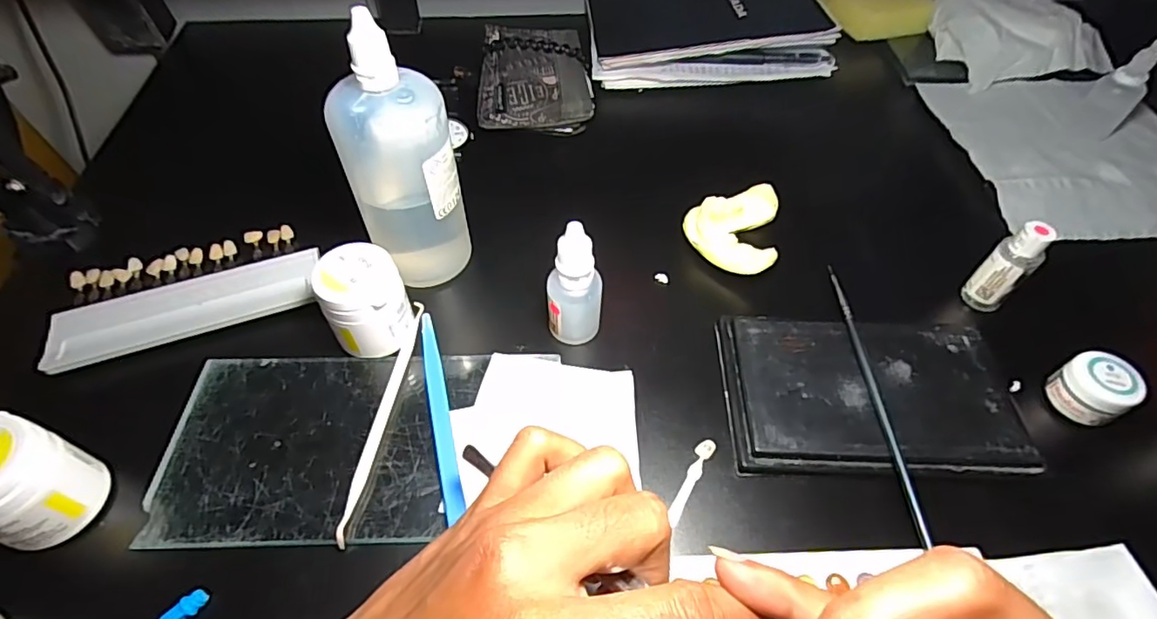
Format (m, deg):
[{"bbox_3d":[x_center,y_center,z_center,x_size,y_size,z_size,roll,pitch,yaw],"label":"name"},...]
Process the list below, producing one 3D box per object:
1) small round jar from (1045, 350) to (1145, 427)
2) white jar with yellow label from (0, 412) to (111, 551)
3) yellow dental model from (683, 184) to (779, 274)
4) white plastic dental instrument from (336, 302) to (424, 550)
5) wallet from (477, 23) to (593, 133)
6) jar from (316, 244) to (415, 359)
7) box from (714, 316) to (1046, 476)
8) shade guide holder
[{"bbox_3d":[0.279,0.042,0.303,0.029,0.027,0.032,-20,56,-15],"label":"small round jar"},{"bbox_3d":[-0.246,0.077,0.249,0.040,0.054,0.042,0,53,-1],"label":"white jar with yellow label"},{"bbox_3d":[0.106,-0.059,0.380,0.061,0.016,0.074,19,55,13],"label":"yellow dental model"},{"bbox_3d":[-0.103,0.052,0.299,0.006,0.007,0.139,6,54,3],"label":"white plastic dental instrument"},{"bbox_3d":[-0.035,-0.189,0.458,0.088,0.016,0.101,-1,69,-3],"label":"wallet"},{"bbox_3d":[-0.117,-0.005,0.313,0.042,0.051,0.044,0,53,-1],"label":"jar"},{"bbox_3d":[0.156,0.044,0.307,0.147,0.012,0.090,2,53,0],"label":"box"},{"bbox_3d":[-0.240,-0.014,0.345,0.141,0.010,0.069,-18,56,-14],"label":"shade guide holder"}]

